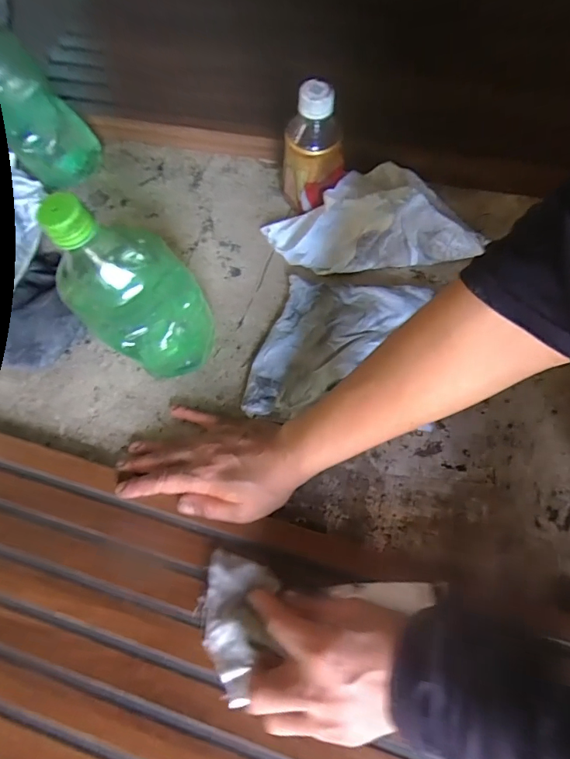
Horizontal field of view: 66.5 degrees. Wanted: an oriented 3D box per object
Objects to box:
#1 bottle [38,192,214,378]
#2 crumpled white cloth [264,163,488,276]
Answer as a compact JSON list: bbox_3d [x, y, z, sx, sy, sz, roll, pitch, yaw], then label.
[{"bbox_3d":[-0.117,-0.072,0.358,0.082,0.188,0.089,-1,66,2],"label":"bottle"},{"bbox_3d":[0.093,-0.184,0.466,0.229,0.060,0.126,-7,66,-1],"label":"crumpled white cloth"}]

